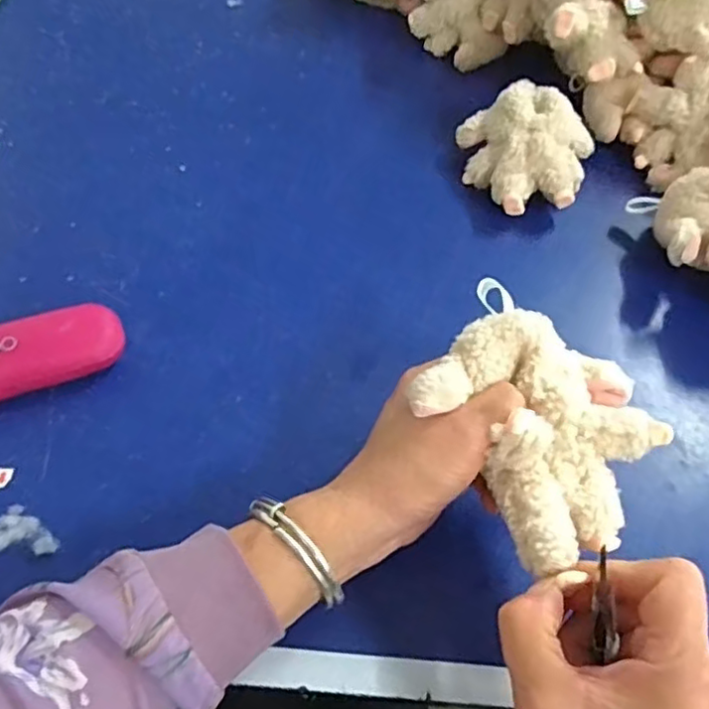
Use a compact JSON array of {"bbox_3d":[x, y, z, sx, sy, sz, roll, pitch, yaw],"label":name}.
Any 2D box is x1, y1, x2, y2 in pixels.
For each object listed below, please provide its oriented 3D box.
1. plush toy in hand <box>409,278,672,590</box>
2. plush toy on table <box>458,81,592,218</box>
[{"bbox_3d":[0.092,0.031,0.321,0.122,0.046,0.115,36,60,22],"label":"plush toy in hand"},{"bbox_3d":[0.147,-0.179,0.552,0.111,0.066,0.114,14,54,8],"label":"plush toy on table"}]

